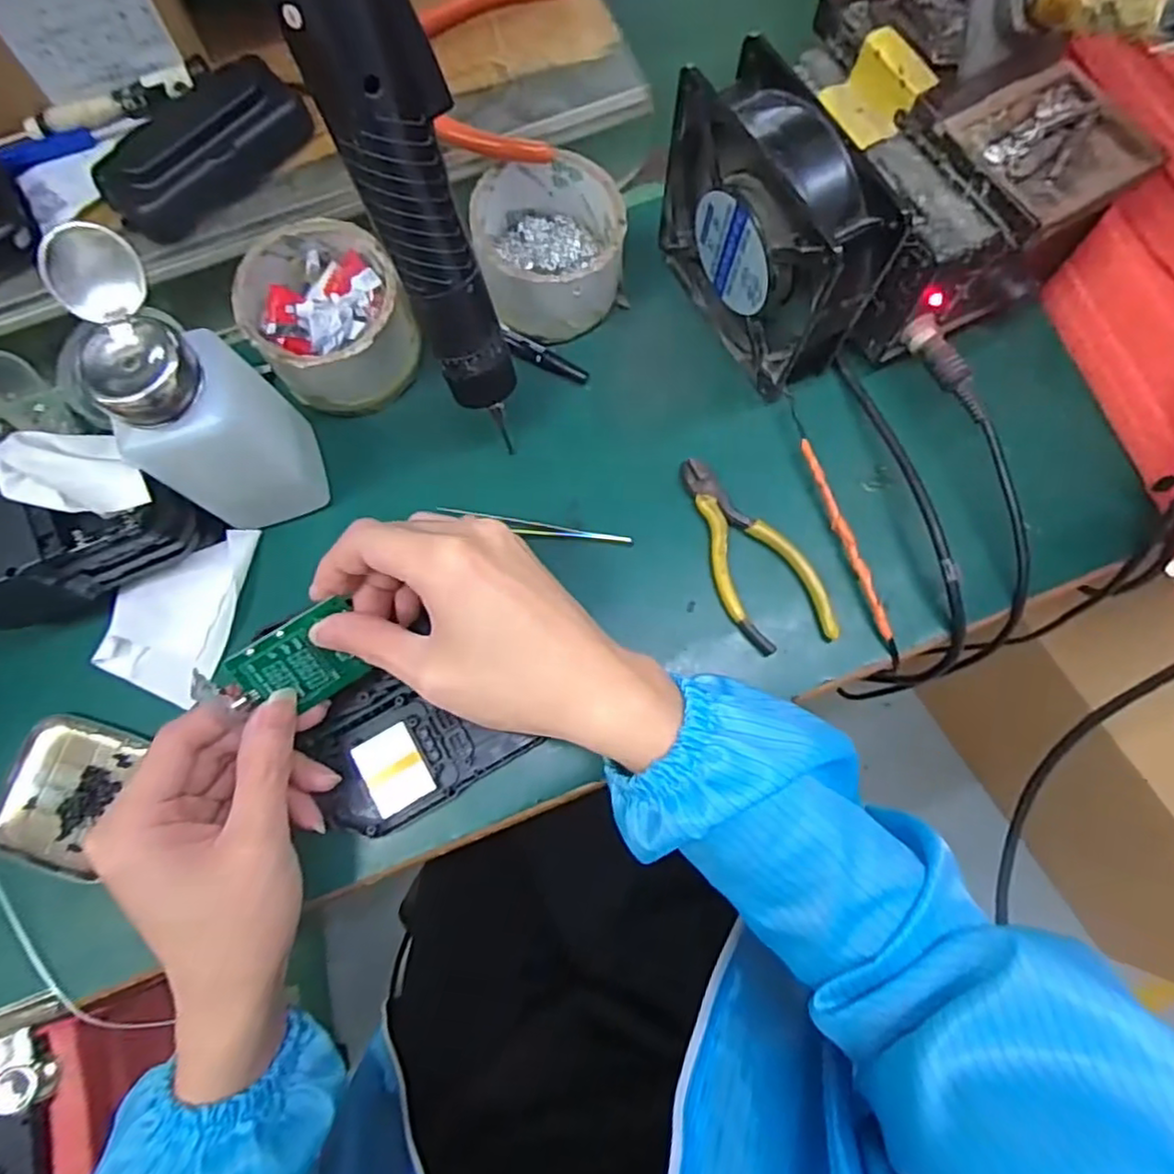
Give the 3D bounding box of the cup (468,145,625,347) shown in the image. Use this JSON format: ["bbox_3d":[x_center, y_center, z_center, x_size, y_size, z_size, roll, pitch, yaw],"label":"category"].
[{"bbox_3d":[-0.022,-0.191,0.385,0.082,0.051,0.085,-6,77,-1],"label":"cup"}]

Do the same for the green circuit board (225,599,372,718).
[{"bbox_3d":[-0.129,0.035,0.311,0.052,0.045,0.004,-30,36,-23],"label":"green circuit board"}]

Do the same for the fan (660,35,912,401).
[{"bbox_3d":[0.089,-0.177,0.346,0.044,0.120,0.121,-33,78,-7],"label":"fan"}]

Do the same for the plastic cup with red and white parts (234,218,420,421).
[{"bbox_3d":[-0.136,-0.142,0.369,0.076,0.055,0.084,-23,77,-5],"label":"plastic cup with red and white parts"}]

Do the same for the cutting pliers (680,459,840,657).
[{"bbox_3d":[0.087,-0.020,0.367,0.050,0.010,0.114,-21,77,-4],"label":"cutting pliers"}]

